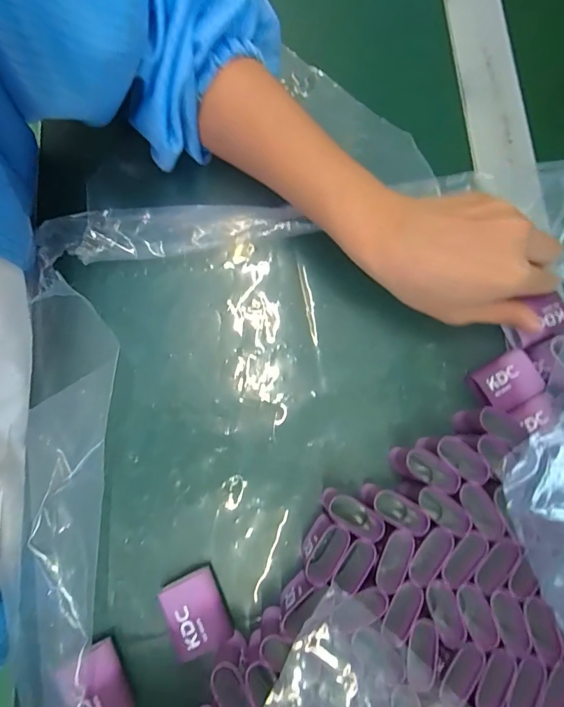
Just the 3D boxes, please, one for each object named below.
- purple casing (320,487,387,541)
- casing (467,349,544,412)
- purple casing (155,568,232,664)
[{"bbox_3d":[0.043,0.100,0.262,0.034,0.041,0.019,27,79,4],"label":"purple casing"},{"bbox_3d":[0.156,0.020,0.292,0.041,0.015,0.034,-27,80,-6],"label":"casing"},{"bbox_3d":[-0.054,0.162,0.259,0.034,0.016,0.044,-24,80,-6],"label":"purple casing"}]

